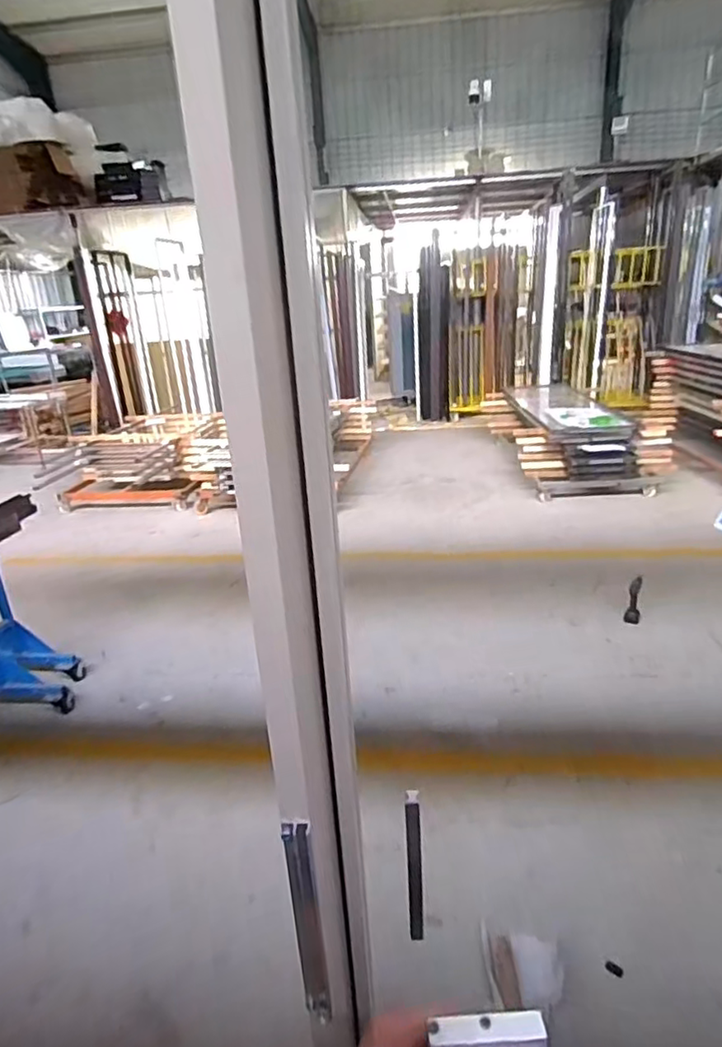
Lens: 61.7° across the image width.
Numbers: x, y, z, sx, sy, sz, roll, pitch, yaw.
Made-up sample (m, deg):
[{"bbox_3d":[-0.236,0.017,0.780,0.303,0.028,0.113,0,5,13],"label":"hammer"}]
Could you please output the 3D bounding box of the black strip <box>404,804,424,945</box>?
[{"bbox_3d":[0.048,0.312,0.535,0.013,0.160,0.014,0,21,8],"label":"black strip"}]

